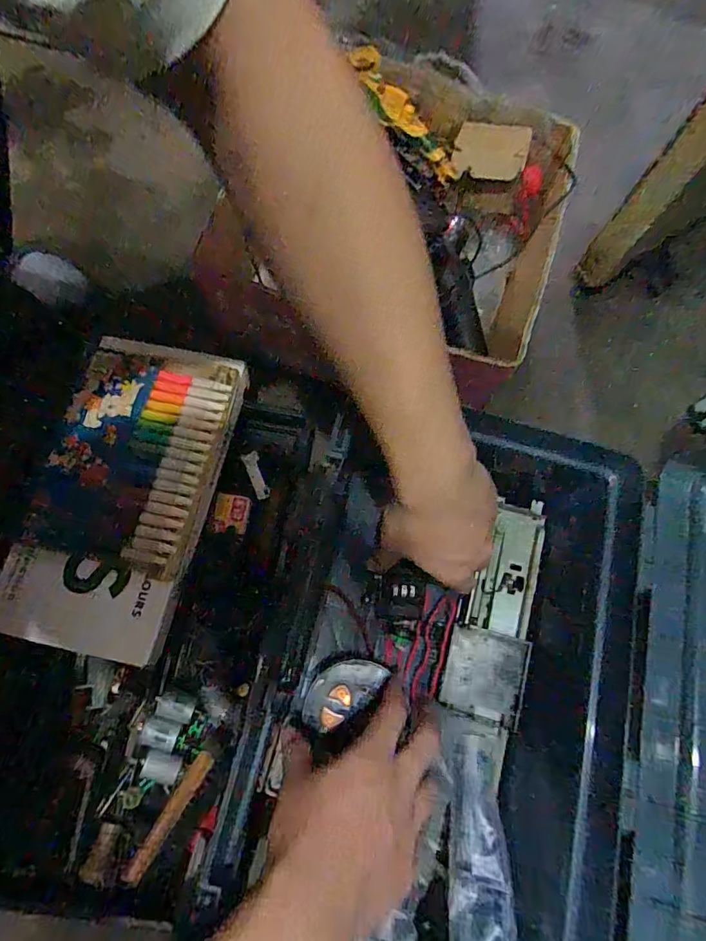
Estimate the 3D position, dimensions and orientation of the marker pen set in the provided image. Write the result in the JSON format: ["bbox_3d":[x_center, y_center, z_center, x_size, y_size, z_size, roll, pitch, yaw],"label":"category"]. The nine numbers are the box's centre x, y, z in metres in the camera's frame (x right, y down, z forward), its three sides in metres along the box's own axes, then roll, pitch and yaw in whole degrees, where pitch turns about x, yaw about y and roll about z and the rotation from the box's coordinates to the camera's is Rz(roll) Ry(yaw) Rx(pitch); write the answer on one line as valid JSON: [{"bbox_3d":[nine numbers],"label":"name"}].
[{"bbox_3d":[-0.192,-0.021,0.428,0.141,0.011,0.207,11,73,3],"label":"marker pen set"}]

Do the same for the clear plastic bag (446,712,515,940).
[{"bbox_3d":[0.094,0.295,0.352,0.046,0.018,0.198,6,52,2],"label":"clear plastic bag"}]

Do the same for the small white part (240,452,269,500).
[{"bbox_3d":[-0.100,0.005,0.498,0.017,0.009,0.048,-22,75,-11],"label":"small white part"}]

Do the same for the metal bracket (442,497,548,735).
[{"bbox_3d":[0.133,0.129,0.445,0.066,0.022,0.198,16,72,1],"label":"metal bracket"}]

